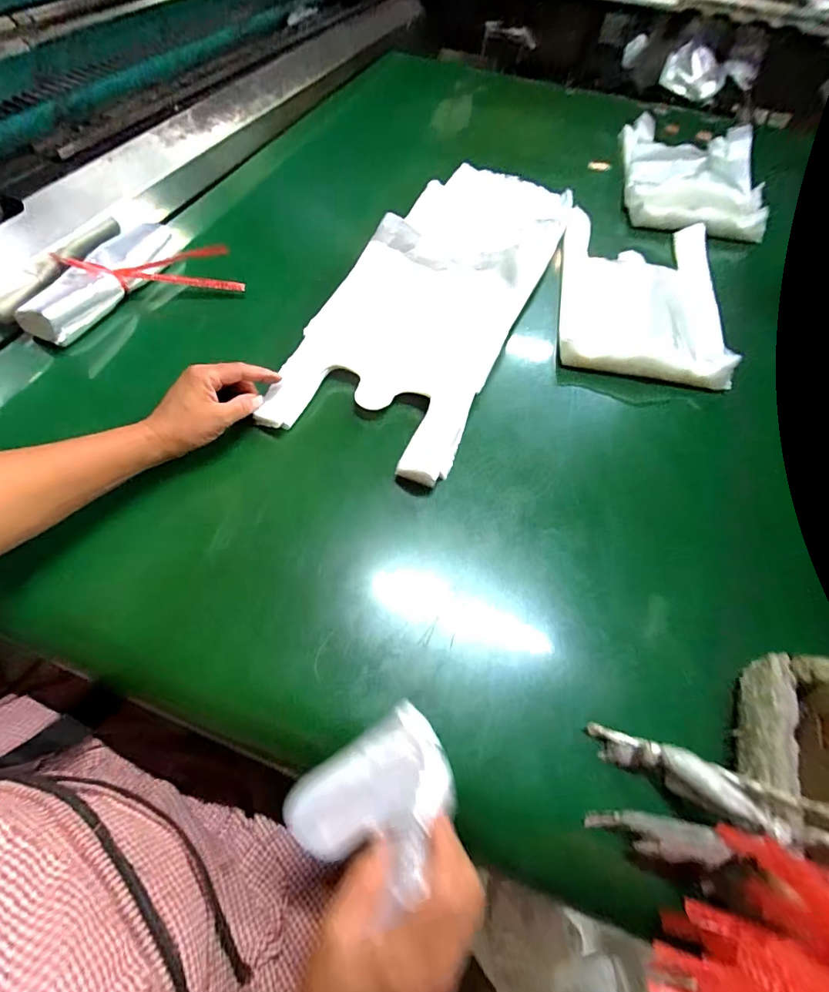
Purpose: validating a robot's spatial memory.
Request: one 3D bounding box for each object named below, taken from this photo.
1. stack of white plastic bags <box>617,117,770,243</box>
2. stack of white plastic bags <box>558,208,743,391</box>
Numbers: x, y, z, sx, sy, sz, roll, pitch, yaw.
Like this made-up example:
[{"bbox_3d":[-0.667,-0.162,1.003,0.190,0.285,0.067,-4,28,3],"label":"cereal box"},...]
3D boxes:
[{"bbox_3d":[0.461,-0.545,0.768,0.211,0.062,0.355,11,58,2],"label":"stack of white plastic bags"},{"bbox_3d":[0.297,-0.268,0.607,0.208,0.039,0.312,11,58,2],"label":"stack of white plastic bags"}]

